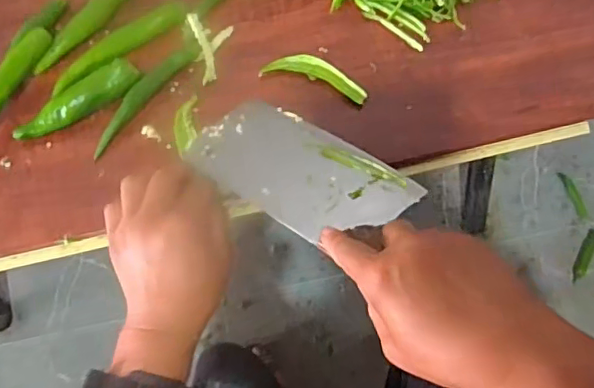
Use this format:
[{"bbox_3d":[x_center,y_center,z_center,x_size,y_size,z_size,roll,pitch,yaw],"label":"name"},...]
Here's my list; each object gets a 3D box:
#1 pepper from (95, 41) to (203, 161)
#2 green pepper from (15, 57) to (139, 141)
[{"bbox_3d":[-0.131,-0.086,0.493,0.020,0.011,0.130,35,69,17],"label":"pepper"},{"bbox_3d":[-0.184,-0.077,0.483,0.110,0.021,0.024,-34,67,-15],"label":"green pepper"}]

